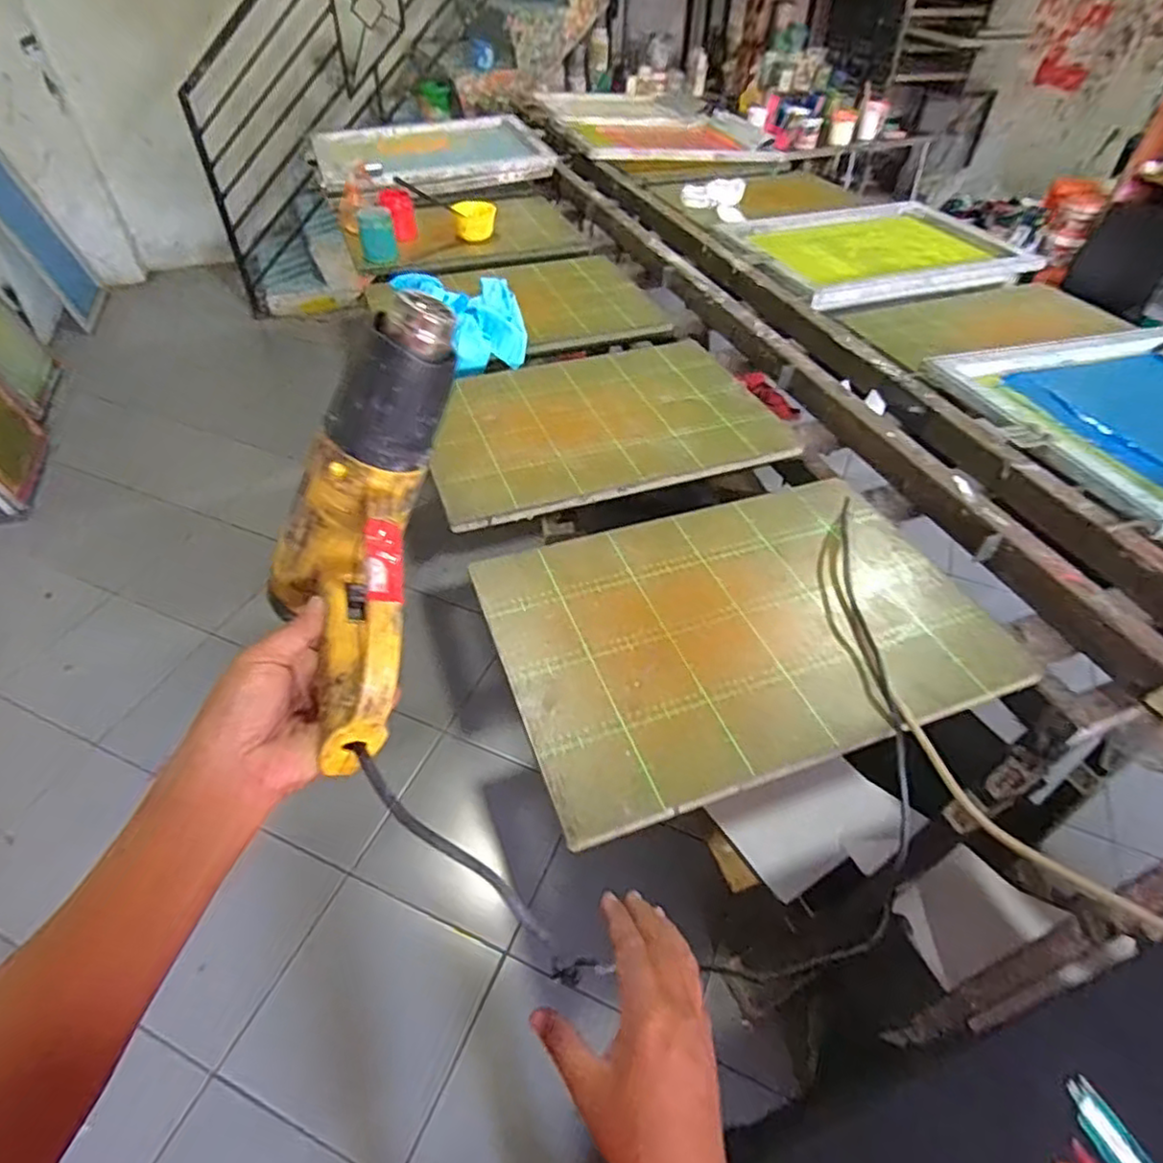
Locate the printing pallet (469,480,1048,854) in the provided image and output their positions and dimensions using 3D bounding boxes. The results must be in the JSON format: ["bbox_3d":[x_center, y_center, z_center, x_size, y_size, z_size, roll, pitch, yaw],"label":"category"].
[{"bbox_3d":[0.199,0.038,0.815,0.593,0.020,0.401,-14,48,-15],"label":"printing pallet"}]

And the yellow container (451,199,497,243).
[{"bbox_3d":[-0.278,-0.946,1.716,0.114,0.063,0.140,-6,46,-7],"label":"yellow container"}]

